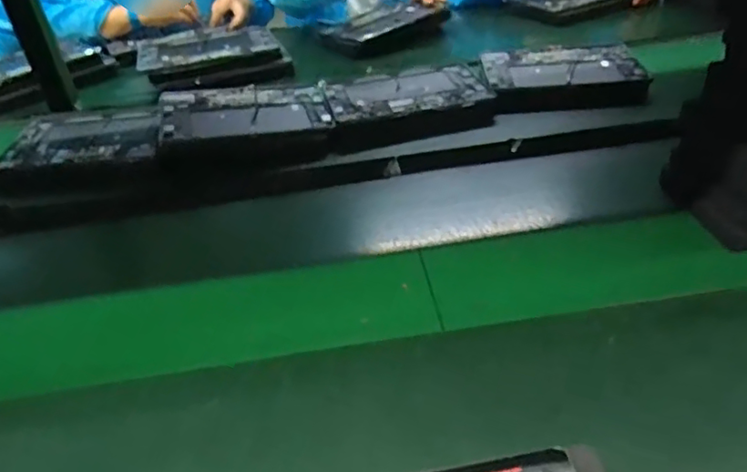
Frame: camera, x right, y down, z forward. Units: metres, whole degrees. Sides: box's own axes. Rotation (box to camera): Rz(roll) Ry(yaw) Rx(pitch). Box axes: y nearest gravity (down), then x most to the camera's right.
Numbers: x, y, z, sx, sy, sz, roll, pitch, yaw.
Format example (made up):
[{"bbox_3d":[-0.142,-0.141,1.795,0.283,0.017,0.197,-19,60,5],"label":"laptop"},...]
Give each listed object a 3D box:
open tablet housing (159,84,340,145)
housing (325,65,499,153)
[{"bbox_3d":[-0.200,-0.193,0.936,0.261,0.038,0.159,-9,38,-4],"label":"open tablet housing"},{"bbox_3d":[0.050,-0.214,0.969,0.273,0.038,0.194,-13,38,-9],"label":"housing"}]

